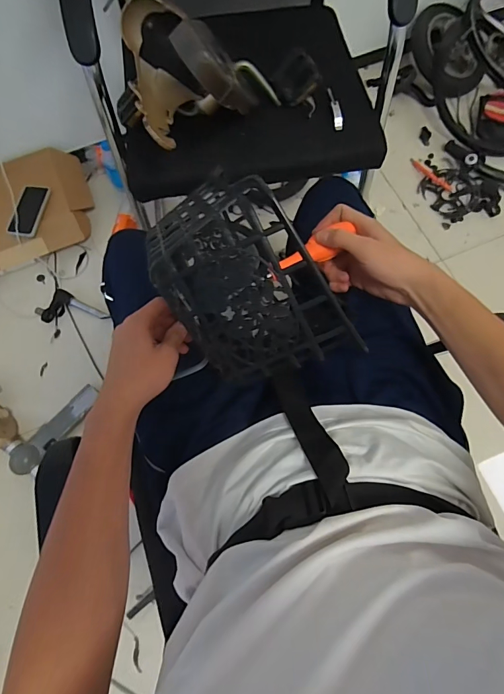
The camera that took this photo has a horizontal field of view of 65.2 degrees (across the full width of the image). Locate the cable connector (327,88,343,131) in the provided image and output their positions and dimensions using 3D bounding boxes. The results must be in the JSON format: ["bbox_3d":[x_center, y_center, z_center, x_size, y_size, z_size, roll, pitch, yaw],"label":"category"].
[{"bbox_3d":[0.154,-0.447,0.732,0.016,0.014,0.097,-8,71,-2],"label":"cable connector"}]

